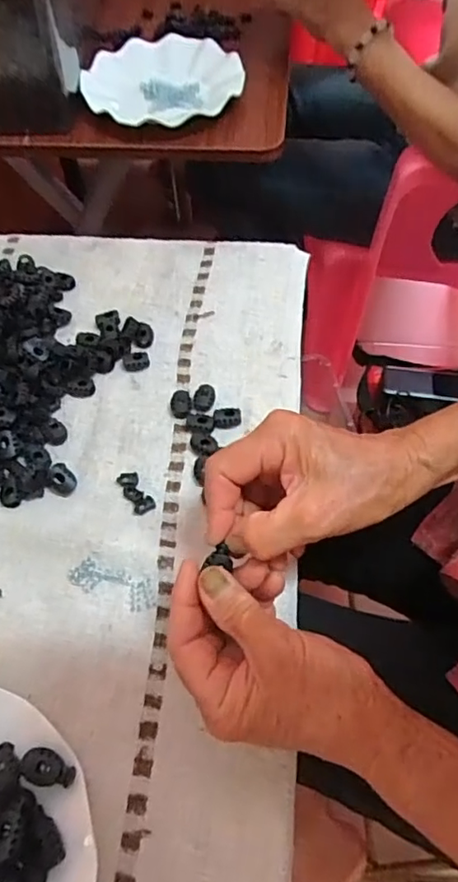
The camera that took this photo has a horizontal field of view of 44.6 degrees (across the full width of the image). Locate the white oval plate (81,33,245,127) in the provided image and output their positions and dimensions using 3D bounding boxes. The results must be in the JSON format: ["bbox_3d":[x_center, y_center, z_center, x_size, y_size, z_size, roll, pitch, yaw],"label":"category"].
[{"bbox_3d":[-0.077,-0.422,0.649,0.179,0.020,0.171,-9,58,-5],"label":"white oval plate"}]

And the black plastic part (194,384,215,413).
[{"bbox_3d":[-0.020,-0.035,0.450,0.016,0.005,0.028,8,58,6],"label":"black plastic part"}]

